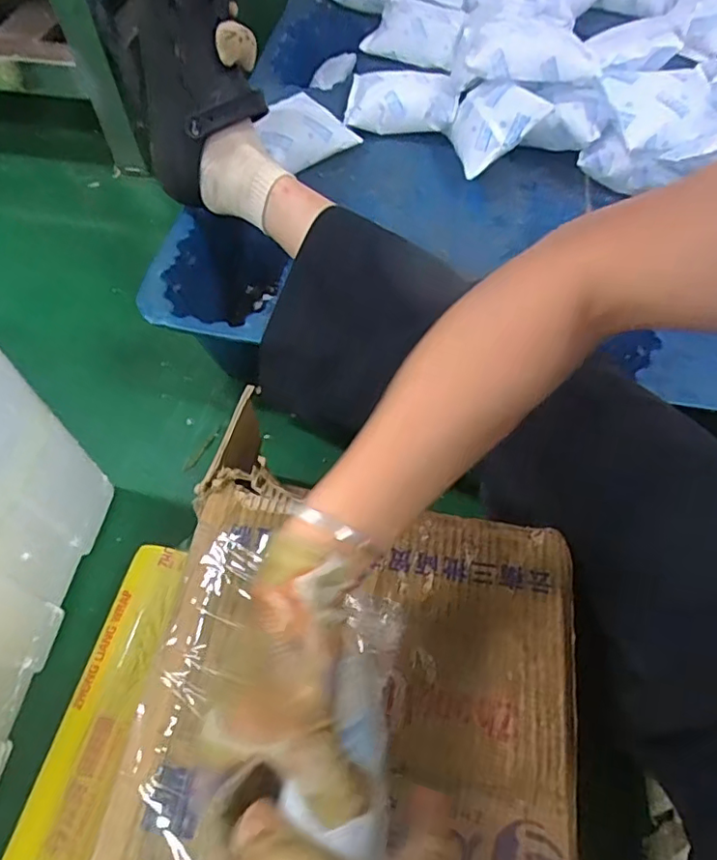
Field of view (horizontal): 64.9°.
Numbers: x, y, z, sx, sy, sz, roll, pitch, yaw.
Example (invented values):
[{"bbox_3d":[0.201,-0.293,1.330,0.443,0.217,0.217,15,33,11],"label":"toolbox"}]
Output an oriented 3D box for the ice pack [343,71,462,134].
[{"bbox_3d":[0.062,-0.457,0.772,0.153,0.041,0.107,4,60,2],"label":"ice pack"}]

